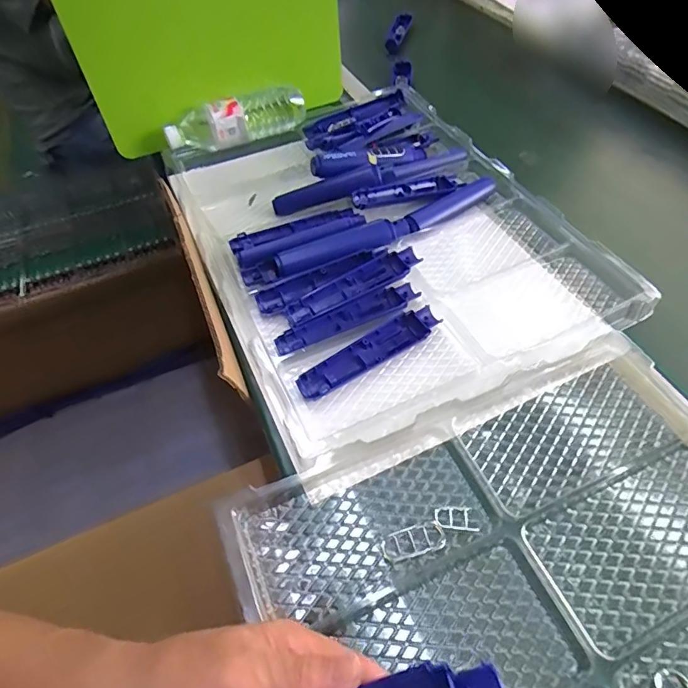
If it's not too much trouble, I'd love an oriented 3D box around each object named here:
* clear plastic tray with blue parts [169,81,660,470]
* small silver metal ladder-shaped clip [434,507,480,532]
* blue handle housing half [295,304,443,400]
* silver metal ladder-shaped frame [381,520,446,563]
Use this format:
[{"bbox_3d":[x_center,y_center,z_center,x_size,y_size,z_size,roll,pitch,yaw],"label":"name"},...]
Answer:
[{"bbox_3d":[0.040,-0.152,0.613,0.439,0.054,0.560,-21,55,-14],"label":"clear plastic tray with blue parts"},{"bbox_3d":[0.093,0.147,0.388,0.034,0.004,0.020,-1,53,0],"label":"small silver metal ladder-shaped clip"},{"bbox_3d":[0.026,0.007,0.486,0.163,0.016,0.036,-25,56,-17],"label":"blue handle housing half"},{"bbox_3d":[0.056,0.158,0.376,0.051,0.004,0.024,-14,54,-9],"label":"silver metal ladder-shaped frame"}]

